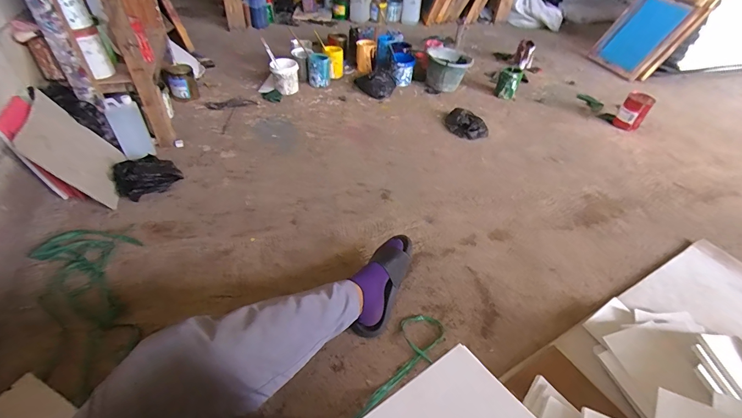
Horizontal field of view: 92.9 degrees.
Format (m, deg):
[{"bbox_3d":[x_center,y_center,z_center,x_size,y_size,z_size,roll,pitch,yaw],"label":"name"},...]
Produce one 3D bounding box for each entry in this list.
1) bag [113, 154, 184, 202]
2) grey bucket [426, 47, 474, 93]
[{"bbox_3d":[-0.740,-0.114,1.164,0.187,0.078,0.129,-31,53,-29],"label":"bag"},{"bbox_3d":[0.396,-0.710,1.806,0.227,0.151,0.229,7,44,6],"label":"grey bucket"}]

